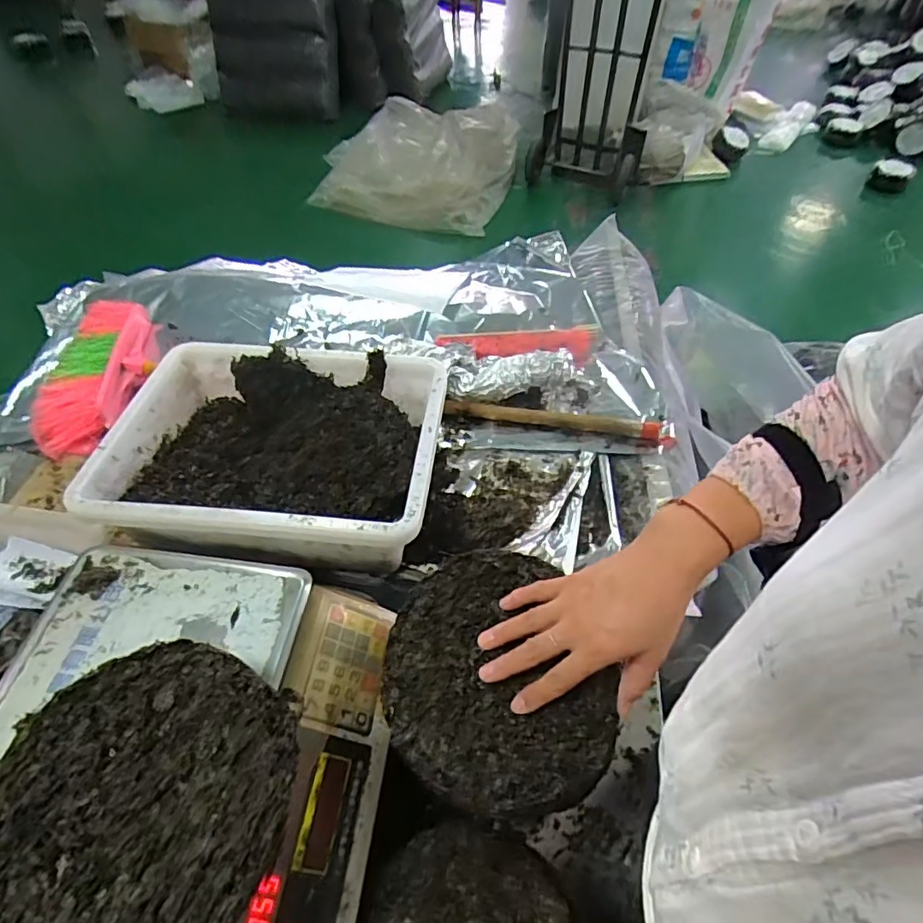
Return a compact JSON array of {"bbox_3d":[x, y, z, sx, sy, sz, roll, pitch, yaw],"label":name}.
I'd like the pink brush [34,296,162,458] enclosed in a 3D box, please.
[{"bbox_3d":[-0.555,-0.139,0.843,0.124,0.056,0.322,-1,52,-2],"label":"pink brush"}]

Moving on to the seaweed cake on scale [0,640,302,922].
[{"bbox_3d":[-0.215,0.222,0.356,0.192,0.012,0.197,0,52,0],"label":"seaweed cake on scale"}]

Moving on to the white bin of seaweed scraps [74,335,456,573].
[{"bbox_3d":[-0.209,-0.019,0.654,0.360,0.106,0.278,4,52,3],"label":"white bin of seaweed scraps"}]

